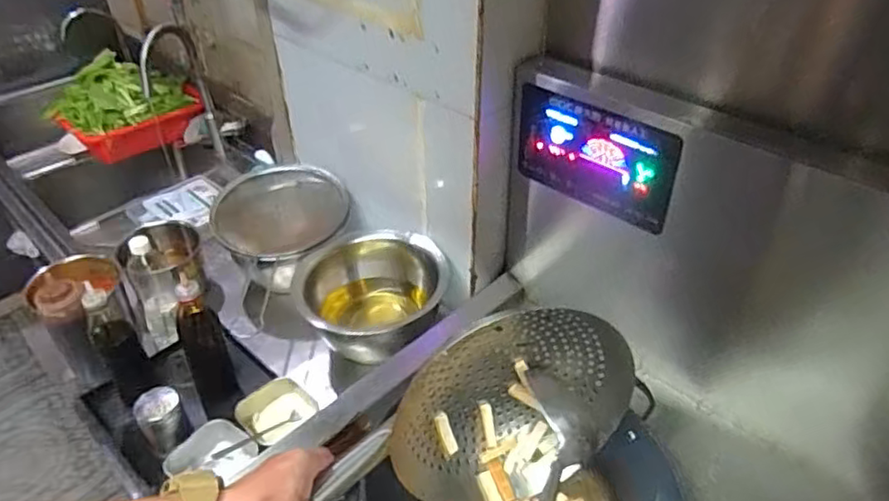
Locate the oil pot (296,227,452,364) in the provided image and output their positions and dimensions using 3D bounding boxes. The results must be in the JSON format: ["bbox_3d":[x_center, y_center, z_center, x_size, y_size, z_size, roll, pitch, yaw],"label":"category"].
[{"bbox_3d":[-0.123,0.085,1.118,0.233,0.158,0.252,0,40,0],"label":"oil pot"}]

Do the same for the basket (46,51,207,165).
[{"bbox_3d":[-0.842,-0.391,1.661,0.351,0.218,0.222,-28,47,-29],"label":"basket"}]

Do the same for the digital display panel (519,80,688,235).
[{"bbox_3d":[0.212,-0.133,0.906,0.253,0.160,0.026,28,48,30],"label":"digital display panel"}]

